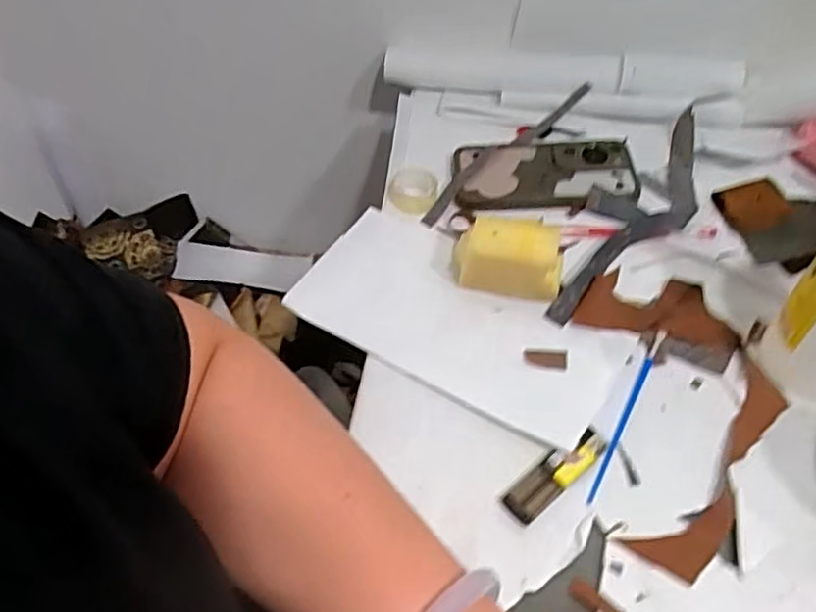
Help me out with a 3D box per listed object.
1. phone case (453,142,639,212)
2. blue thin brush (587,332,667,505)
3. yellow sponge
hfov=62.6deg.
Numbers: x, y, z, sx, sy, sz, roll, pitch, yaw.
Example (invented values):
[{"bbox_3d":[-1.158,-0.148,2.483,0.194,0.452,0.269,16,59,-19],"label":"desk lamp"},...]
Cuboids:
[{"bbox_3d":[0.122,-0.124,0.609,0.155,0.014,0.087,-3,52,-3],"label":"phone case"},{"bbox_3d":[0.153,0.072,0.465,0.006,0.004,0.151,25,56,18],"label":"blue thin brush"},{"bbox_3d":[0.078,-0.039,0.522,0.086,0.053,0.045,13,53,10],"label":"yellow sponge"}]

